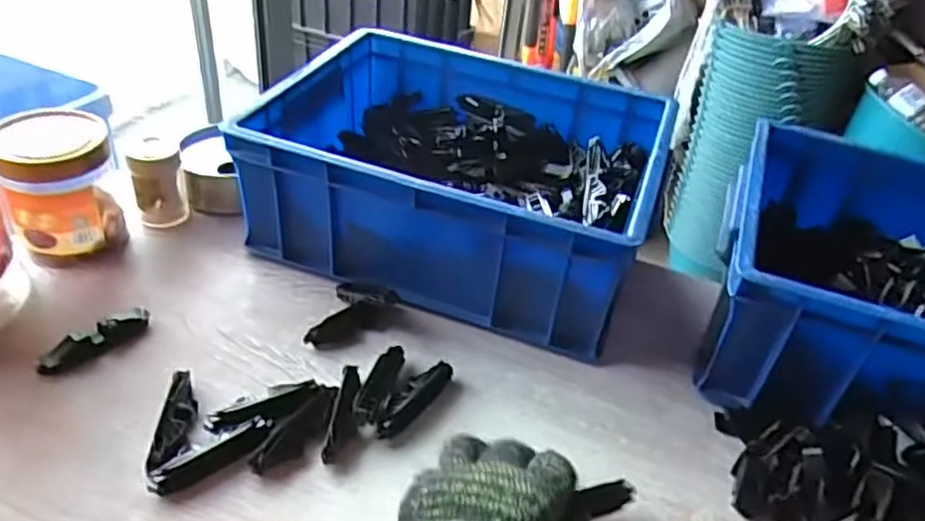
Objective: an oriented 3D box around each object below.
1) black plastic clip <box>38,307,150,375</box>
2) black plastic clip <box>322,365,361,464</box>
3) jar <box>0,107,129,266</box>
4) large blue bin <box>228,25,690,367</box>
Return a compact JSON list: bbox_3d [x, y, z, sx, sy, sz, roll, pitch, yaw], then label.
[{"bbox_3d":[-0.272,0.060,0.514,0.015,0.021,0.080,32,45,27],"label":"black plastic clip"},{"bbox_3d":[-0.083,0.105,0.487,0.015,0.019,0.079,7,39,-1],"label":"black plastic clip"},{"bbox_3d":[-0.333,-0.056,0.578,0.083,0.118,0.072,-15,43,-25],"label":"jar"},{"bbox_3d":[0.003,-0.075,0.648,0.333,0.139,0.262,16,39,12],"label":"large blue bin"}]

